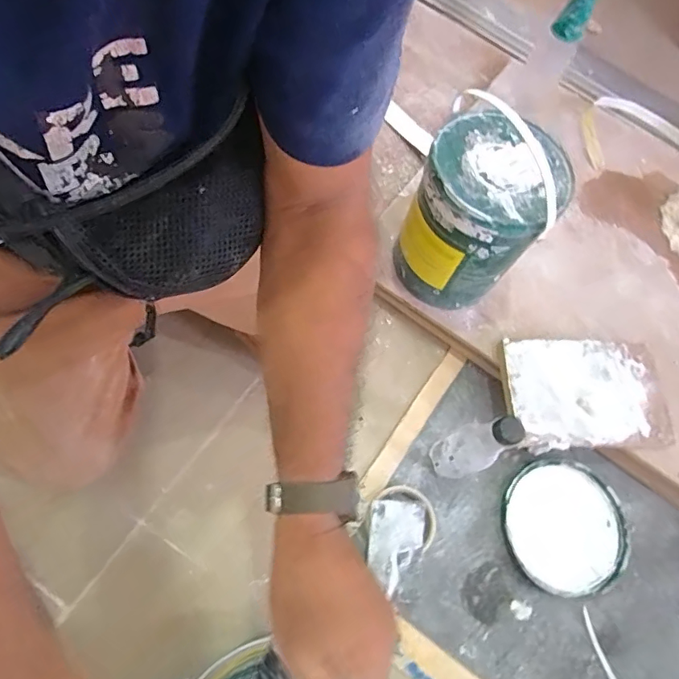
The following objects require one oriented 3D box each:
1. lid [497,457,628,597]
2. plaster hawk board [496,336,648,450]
[{"bbox_3d":[0.305,0.251,0.661,0.167,0.012,0.164,3,66,-7],"label":"lid"},{"bbox_3d":[0.326,0.076,0.684,0.199,0.032,0.154,4,66,-6],"label":"plaster hawk board"}]

